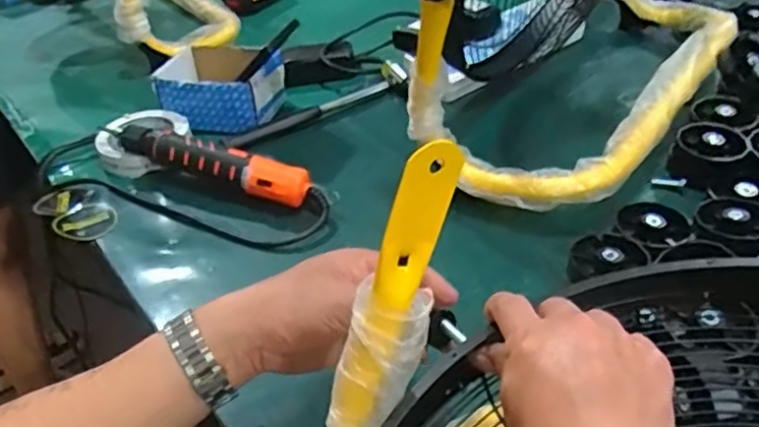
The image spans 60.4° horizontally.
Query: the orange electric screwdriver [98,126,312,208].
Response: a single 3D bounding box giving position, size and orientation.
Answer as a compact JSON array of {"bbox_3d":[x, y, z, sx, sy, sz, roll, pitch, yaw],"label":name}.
[{"bbox_3d":[-0.206,-0.059,0.723,0.290,0.056,0.044,15,43,25],"label":"orange electric screwdriver"}]

